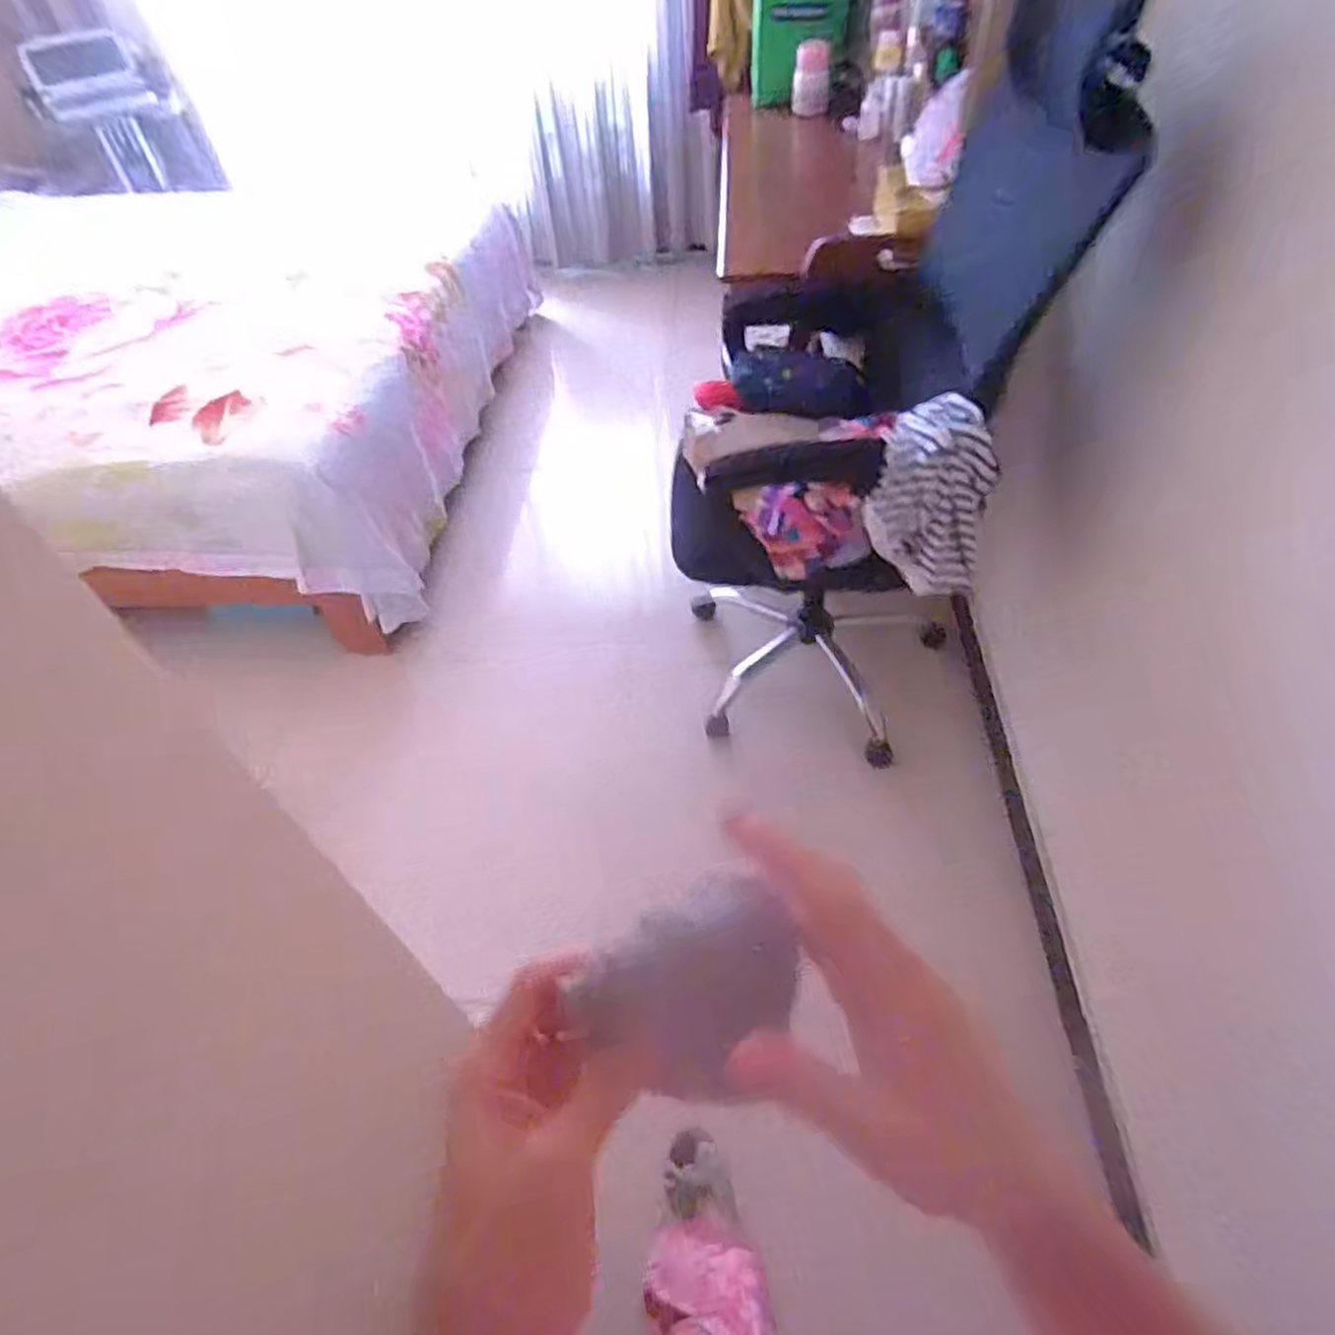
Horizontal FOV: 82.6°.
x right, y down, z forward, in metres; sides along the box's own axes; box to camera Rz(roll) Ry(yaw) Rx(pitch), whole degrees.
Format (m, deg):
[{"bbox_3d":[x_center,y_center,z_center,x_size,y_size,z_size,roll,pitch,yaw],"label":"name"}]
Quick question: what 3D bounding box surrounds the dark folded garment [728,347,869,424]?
[{"bbox_3d":[0.245,-0.512,1.380,0.269,0.103,0.121,26,47,38],"label":"dark folded garment"}]

